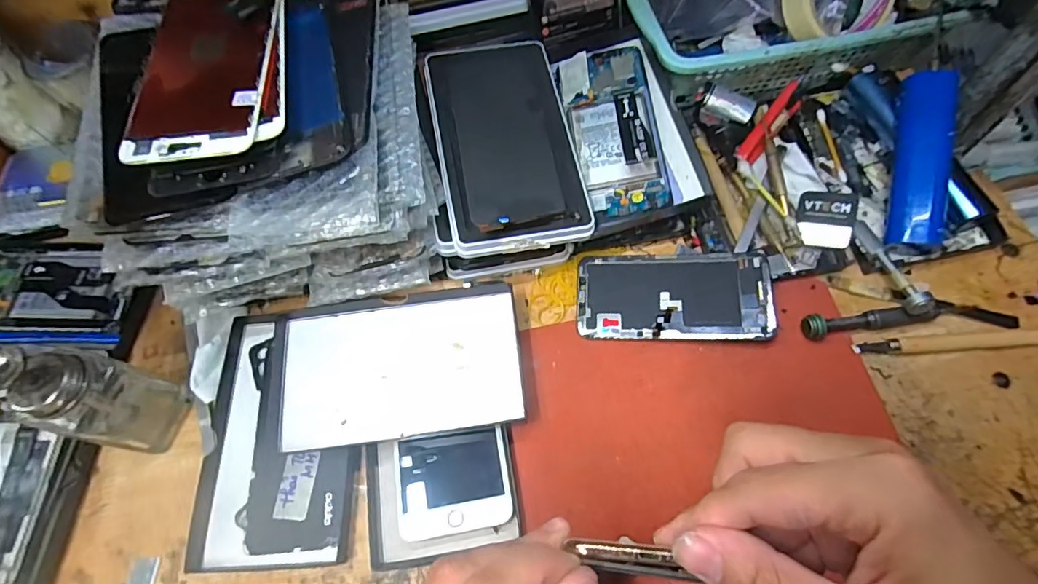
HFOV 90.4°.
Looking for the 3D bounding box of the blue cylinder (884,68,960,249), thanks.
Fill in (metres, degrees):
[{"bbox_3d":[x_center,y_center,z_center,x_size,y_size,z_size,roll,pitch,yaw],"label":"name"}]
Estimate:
[{"bbox_3d":[0.297,-0.097,0.379,0.031,0.025,0.129,8,87,6],"label":"blue cylinder"}]

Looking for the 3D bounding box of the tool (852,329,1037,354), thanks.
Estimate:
[{"bbox_3d":[0.306,0.035,0.365,0.128,0.017,0.012,-3,66,3],"label":"tool"}]

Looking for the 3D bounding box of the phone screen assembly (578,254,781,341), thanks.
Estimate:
[{"bbox_3d":[0.116,0.003,0.391,0.141,0.004,0.066,-2,70,11],"label":"phone screen assembly"}]

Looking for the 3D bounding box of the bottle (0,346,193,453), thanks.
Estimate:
[{"bbox_3d":[-0.285,0.069,0.341,0.048,0.119,0.054,8,68,8],"label":"bottle"}]

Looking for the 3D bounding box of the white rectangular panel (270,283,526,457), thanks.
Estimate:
[{"bbox_3d":[-0.090,0.052,0.373,0.179,0.019,0.104,-8,66,1],"label":"white rectangular panel"}]

